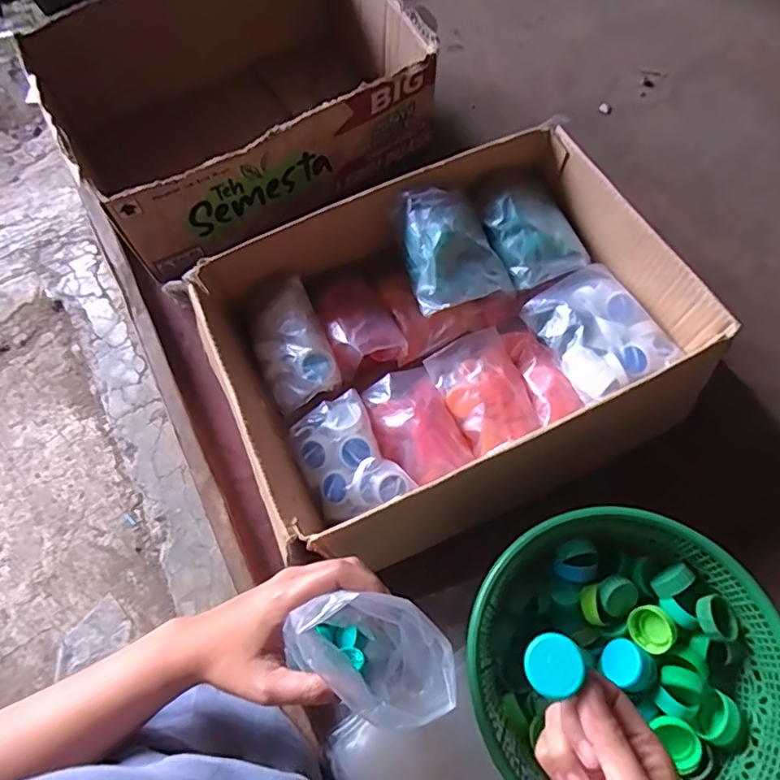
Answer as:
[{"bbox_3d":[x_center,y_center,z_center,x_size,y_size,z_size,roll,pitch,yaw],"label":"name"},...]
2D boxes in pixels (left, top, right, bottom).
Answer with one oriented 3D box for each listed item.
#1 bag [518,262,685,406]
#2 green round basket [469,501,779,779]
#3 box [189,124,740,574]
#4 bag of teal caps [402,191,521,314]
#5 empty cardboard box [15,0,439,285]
[{"bbox_3d":[0.182,-0.049,0.477,0.086,0.039,0.113,-26,69,-8],"label":"bag"},{"bbox_3d":[0.157,0.194,0.381,0.197,0.081,0.199,-40,72,-12],"label":"green round basket"},{"bbox_3d":[0.045,-0.038,0.476,0.377,0.107,0.282,-24,69,-7],"label":"box"},{"bbox_3d":[0.054,-0.127,0.498,0.084,0.045,0.106,-17,85,-8],"label":"bag of teal caps"},{"bbox_3d":[-0.155,-0.321,0.615,0.377,0.174,0.264,-34,70,-10],"label":"empty cardboard box"}]

